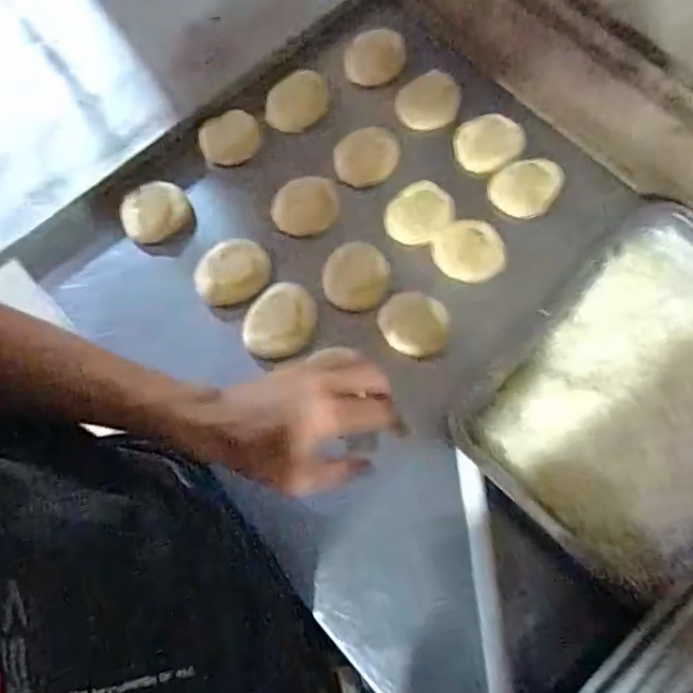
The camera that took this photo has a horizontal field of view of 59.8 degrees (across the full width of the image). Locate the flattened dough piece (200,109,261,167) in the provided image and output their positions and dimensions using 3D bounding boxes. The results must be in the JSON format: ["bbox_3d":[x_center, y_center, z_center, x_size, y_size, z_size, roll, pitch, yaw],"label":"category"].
[{"bbox_3d":[-0.137,-0.247,0.707,0.068,0.007,0.070,-1,73,2],"label":"flattened dough piece"}]

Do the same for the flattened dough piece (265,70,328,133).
[{"bbox_3d":[-0.058,-0.295,0.724,0.068,0.006,0.085,30,76,11],"label":"flattened dough piece"}]

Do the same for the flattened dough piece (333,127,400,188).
[{"bbox_3d":[0.024,-0.220,0.699,0.078,0.013,0.063,-38,75,-9],"label":"flattened dough piece"}]

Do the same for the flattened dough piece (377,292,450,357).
[{"bbox_3d":[0.069,-0.024,0.623,0.070,0.011,0.061,18,74,8],"label":"flattened dough piece"}]

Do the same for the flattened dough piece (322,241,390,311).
[{"bbox_3d":[0.012,-0.074,0.642,0.066,0.019,0.070,-1,73,2],"label":"flattened dough piece"}]

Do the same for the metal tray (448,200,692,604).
[{"bbox_3d":[0.295,0.037,0.577,0.242,0.047,0.346,43,79,14],"label":"metal tray"}]

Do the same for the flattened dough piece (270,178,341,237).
[{"bbox_3d":[-0.046,-0.159,0.685,0.074,0.012,0.067,-8,72,0],"label":"flattened dough piece"}]

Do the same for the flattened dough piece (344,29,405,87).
[{"bbox_3d":[0.035,-0.353,0.731,0.069,0.007,0.076,11,73,6],"label":"flattened dough piece"}]

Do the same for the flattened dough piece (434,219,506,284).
[{"bbox_3d":[0.133,-0.105,0.650,0.074,0.008,0.067,14,74,7],"label":"flattened dough piece"}]

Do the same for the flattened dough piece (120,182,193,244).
[{"bbox_3d":[-0.216,-0.151,0.680,0.075,0.009,0.070,-1,73,2],"label":"flattened dough piece"}]

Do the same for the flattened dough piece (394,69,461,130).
[{"bbox_3d":[0.094,-0.290,0.706,0.073,0.015,0.074,-4,72,1],"label":"flattened dough piece"}]

